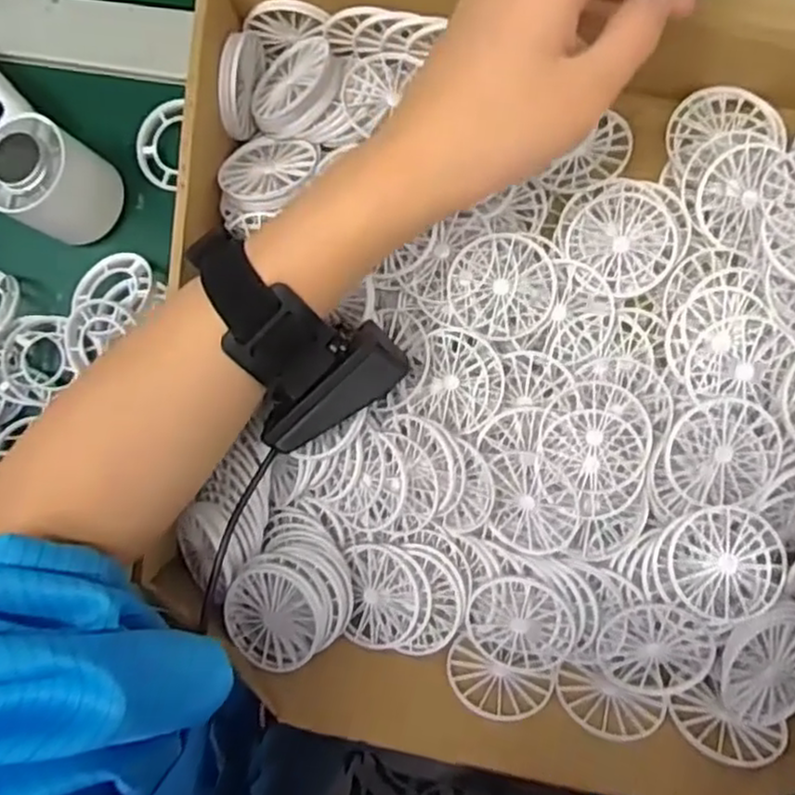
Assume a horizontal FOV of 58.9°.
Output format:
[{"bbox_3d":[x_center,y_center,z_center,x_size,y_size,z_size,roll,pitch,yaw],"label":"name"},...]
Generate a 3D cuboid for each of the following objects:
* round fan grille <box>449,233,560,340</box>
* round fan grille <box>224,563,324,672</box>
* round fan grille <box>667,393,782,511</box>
[{"bbox_3d":[0.051,-0.053,0.343,0.050,0.008,0.050,0,89,9],"label":"round fan grille"},{"bbox_3d":[-0.060,0.106,0.338,0.049,0.010,0.051,0,89,9],"label":"round fan grille"},{"bbox_3d":[0.147,0.025,0.318,0.048,0.008,0.047,0,91,3],"label":"round fan grille"}]

